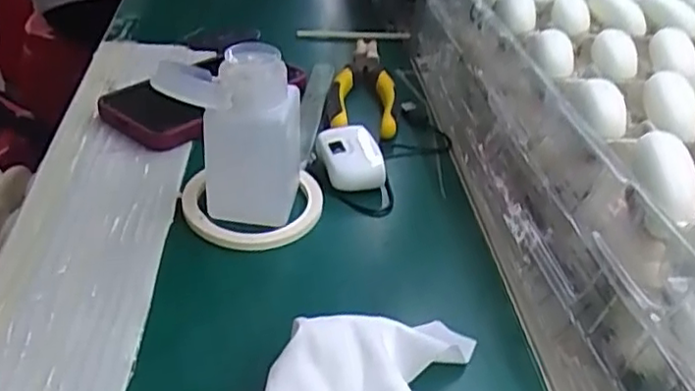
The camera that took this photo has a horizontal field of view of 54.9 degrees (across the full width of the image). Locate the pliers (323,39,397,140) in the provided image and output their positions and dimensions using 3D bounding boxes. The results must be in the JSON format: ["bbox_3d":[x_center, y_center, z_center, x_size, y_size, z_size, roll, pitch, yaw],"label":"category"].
[{"bbox_3d":[0.011,-0.097,0.581,0.056,0.022,0.167,4,37,-2],"label":"pliers"}]

